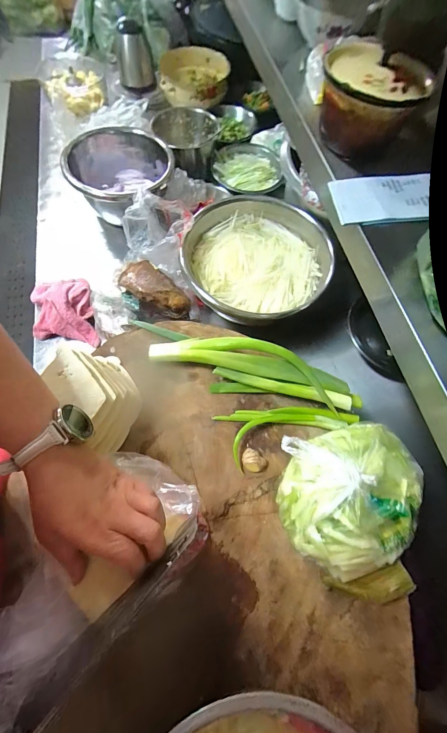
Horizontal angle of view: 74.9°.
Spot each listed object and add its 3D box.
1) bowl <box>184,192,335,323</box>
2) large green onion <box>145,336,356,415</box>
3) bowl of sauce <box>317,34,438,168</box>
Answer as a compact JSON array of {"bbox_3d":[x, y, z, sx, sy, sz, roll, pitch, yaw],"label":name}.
[{"bbox_3d":[0.059,-0.194,0.537,0.261,0.077,0.255,1,67,-3],"label":"bowl"},{"bbox_3d":[0.037,0.003,0.393,0.272,0.042,0.067,11,67,1],"label":"large green onion"},{"bbox_3d":[0.207,-0.384,0.423,0.145,0.088,0.125,25,68,7],"label":"bowl of sauce"}]

